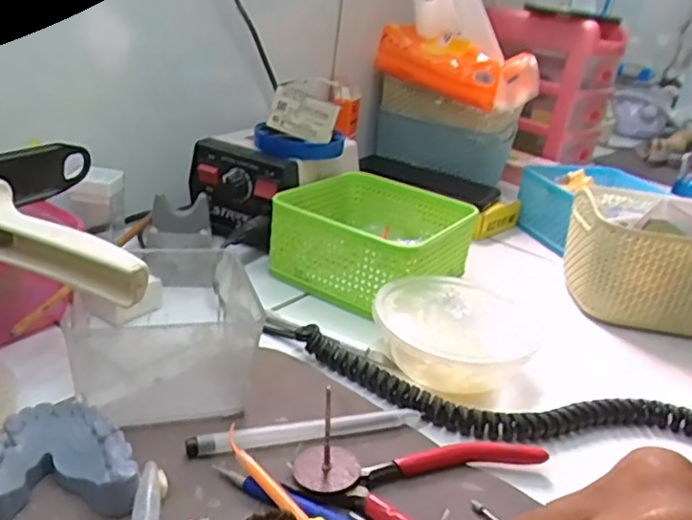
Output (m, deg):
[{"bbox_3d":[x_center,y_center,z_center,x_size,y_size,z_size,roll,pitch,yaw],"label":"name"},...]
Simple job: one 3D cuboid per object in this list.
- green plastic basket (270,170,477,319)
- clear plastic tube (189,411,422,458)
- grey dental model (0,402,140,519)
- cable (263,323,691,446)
[{"bbox_3d":[0.028,-0.021,0.508,0.130,0.057,0.141,21,27,26],"label":"green plastic basket"},{"bbox_3d":[-0.017,0.088,0.323,0.127,0.007,0.013,-2,26,-21],"label":"clear plastic tube"},{"bbox_3d":[-0.125,0.088,0.275,0.064,0.023,0.053,2,25,-14],"label":"grey dental model"},{"bbox_3d":[0.085,0.082,0.366,0.277,0.014,0.059,12,24,9],"label":"cable"}]

